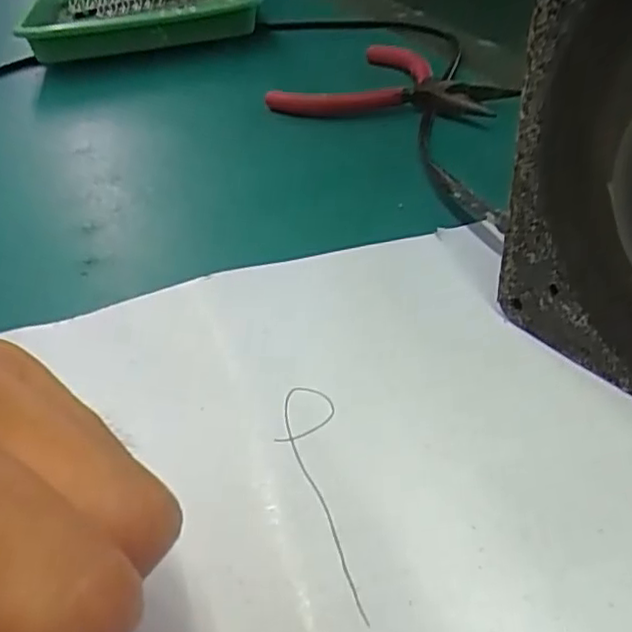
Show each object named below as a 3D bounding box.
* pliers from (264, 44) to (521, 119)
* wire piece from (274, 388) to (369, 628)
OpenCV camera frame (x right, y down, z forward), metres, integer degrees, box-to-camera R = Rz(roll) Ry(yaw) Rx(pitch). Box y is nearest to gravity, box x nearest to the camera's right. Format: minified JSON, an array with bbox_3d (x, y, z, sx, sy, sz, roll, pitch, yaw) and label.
[{"bbox_3d":[0.039,-0.115,0.341,0.086,0.013,0.115,-34,46,-30],"label":"pliers"},{"bbox_3d":[-0.001,0.042,0.159,0.016,0.004,0.067,-4,41,-4],"label":"wire piece"}]

